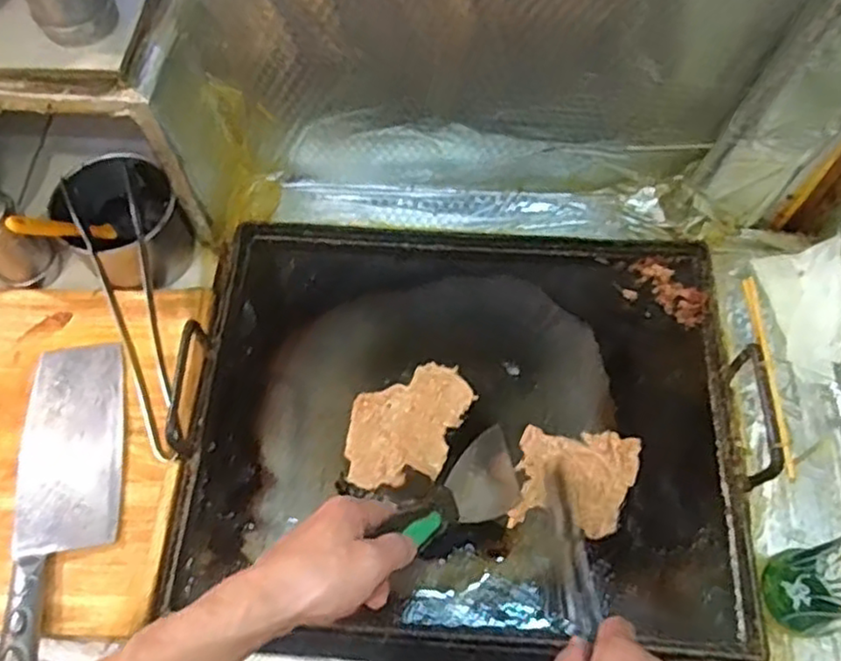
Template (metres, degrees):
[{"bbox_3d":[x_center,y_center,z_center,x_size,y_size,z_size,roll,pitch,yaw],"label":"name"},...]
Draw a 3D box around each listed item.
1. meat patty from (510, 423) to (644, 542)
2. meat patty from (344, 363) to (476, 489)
[{"bbox_3d":[0.144,0.138,0.637,0.106,0.008,0.096,11,65,6],"label":"meat patty"},{"bbox_3d":[-0.015,0.091,0.668,0.098,0.006,0.137,23,67,12],"label":"meat patty"}]

